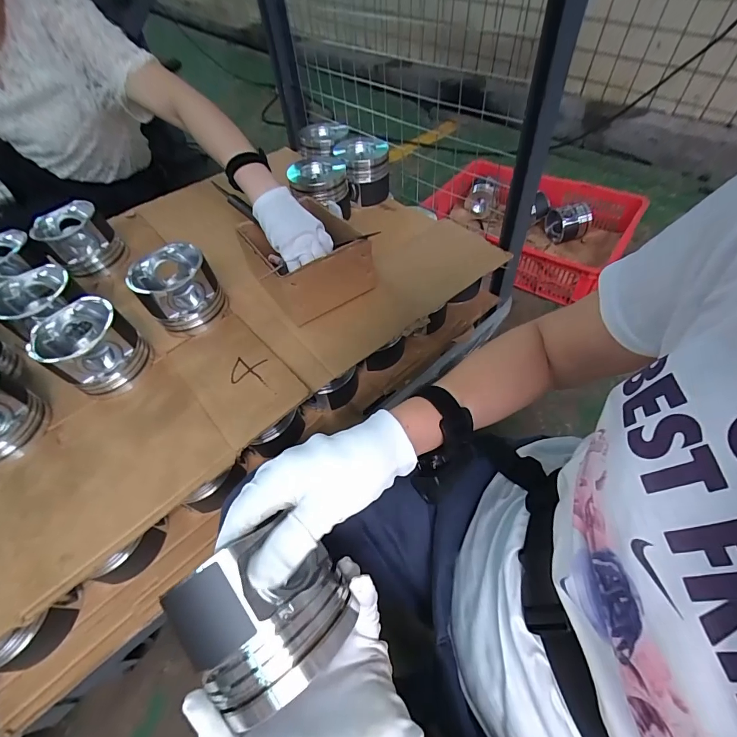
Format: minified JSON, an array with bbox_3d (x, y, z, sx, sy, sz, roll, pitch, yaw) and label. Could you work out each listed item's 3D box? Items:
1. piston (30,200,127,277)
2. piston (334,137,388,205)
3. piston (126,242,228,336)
[{"bbox_3d":[-0.520,-0.234,0.680,0.106,0.091,0.106,-38,61,-22],"label":"piston"},{"bbox_3d":[-0.011,-0.412,0.788,0.108,0.093,0.096,-9,54,-3],"label":"piston"},{"bbox_3d":[-0.294,-0.124,0.586,0.107,0.090,0.107,-27,57,-16],"label":"piston"}]

